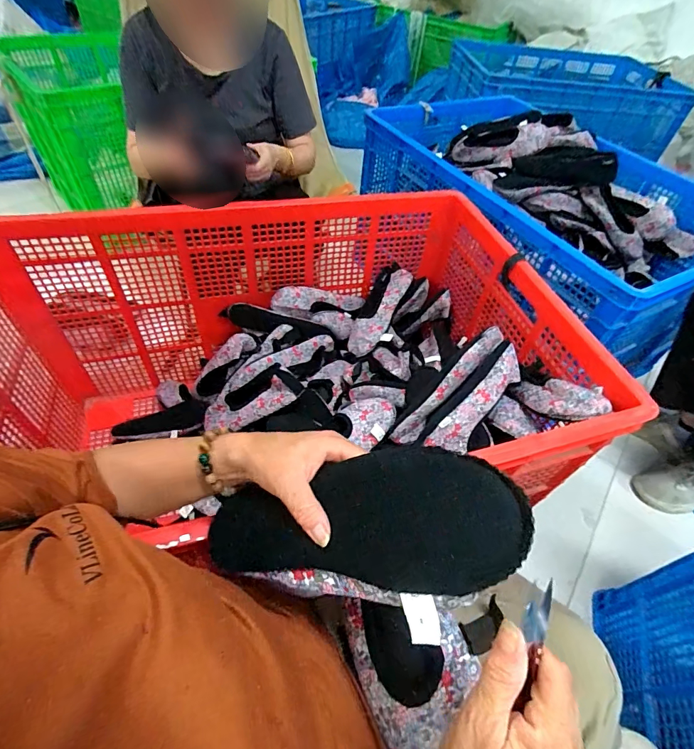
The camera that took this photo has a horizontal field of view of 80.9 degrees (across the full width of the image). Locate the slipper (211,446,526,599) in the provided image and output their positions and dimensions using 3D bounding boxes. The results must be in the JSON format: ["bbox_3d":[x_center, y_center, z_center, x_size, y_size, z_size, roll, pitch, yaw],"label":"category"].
[{"bbox_3d":[0.003,0.120,0.315,0.258,0.043,0.094,-18,60,28],"label":"slipper"}]

